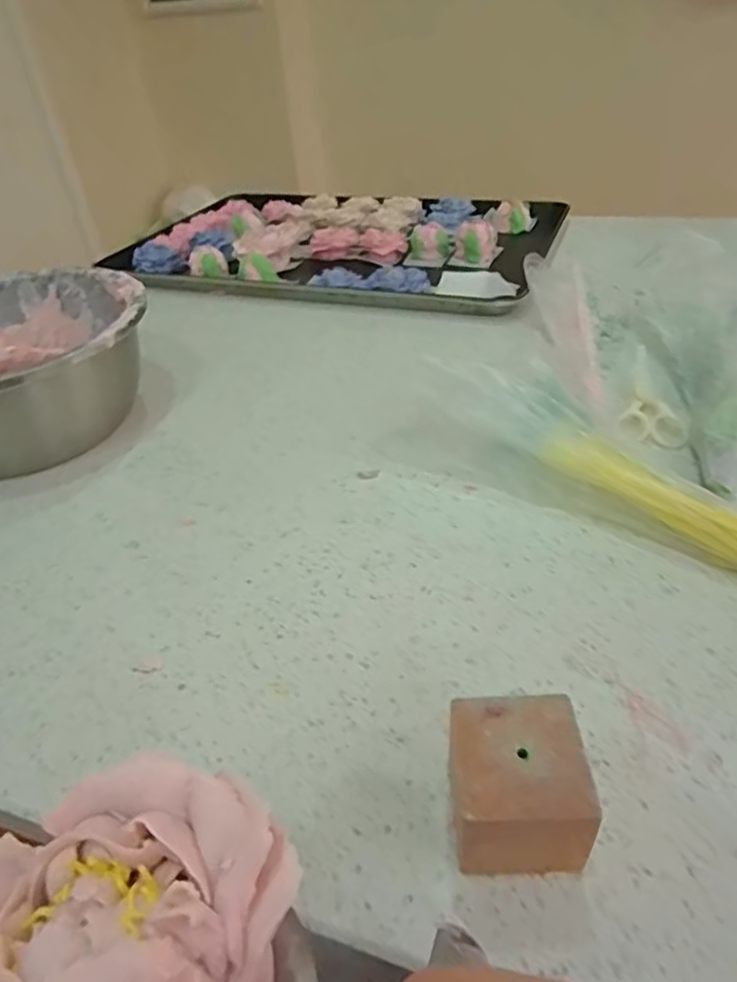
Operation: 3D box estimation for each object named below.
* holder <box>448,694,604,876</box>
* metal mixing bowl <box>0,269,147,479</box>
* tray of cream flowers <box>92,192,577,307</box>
[{"bbox_3d":[0.059,0.123,0.253,0.052,0.052,0.053,-2,39,2],"label":"holder"},{"bbox_3d":[-0.303,-0.107,0.542,0.216,0.102,0.234,-16,40,-14],"label":"metal mixing bowl"},{"bbox_3d":[-0.035,-0.363,0.878,0.552,0.046,0.397,9,41,16],"label":"tray of cream flowers"}]

